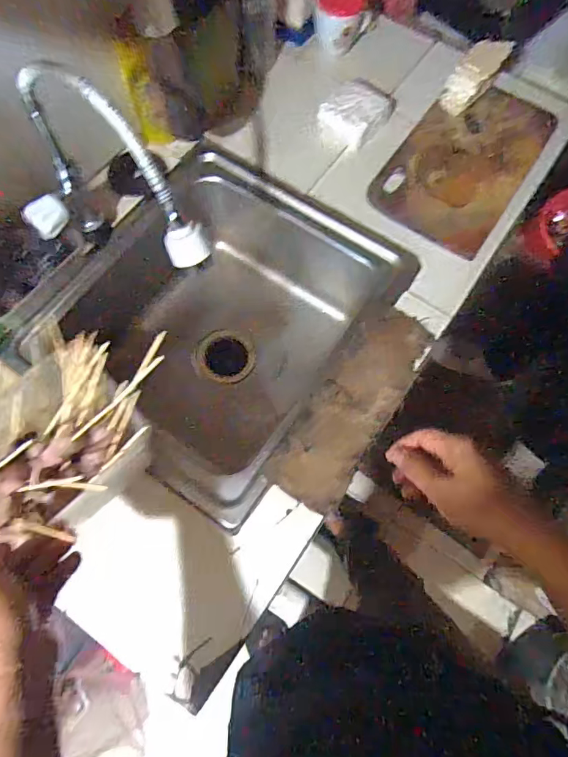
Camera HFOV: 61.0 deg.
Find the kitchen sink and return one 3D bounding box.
[{"bbox_3d":[-0.098,-0.081,0.785,0.418,0.187,0.479,35,73,11],"label":"kitchen sink"}]

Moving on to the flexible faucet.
[{"bbox_3d":[-0.200,-0.216,0.537,0.261,0.215,0.078,22,71,7],"label":"flexible faucet"}]

